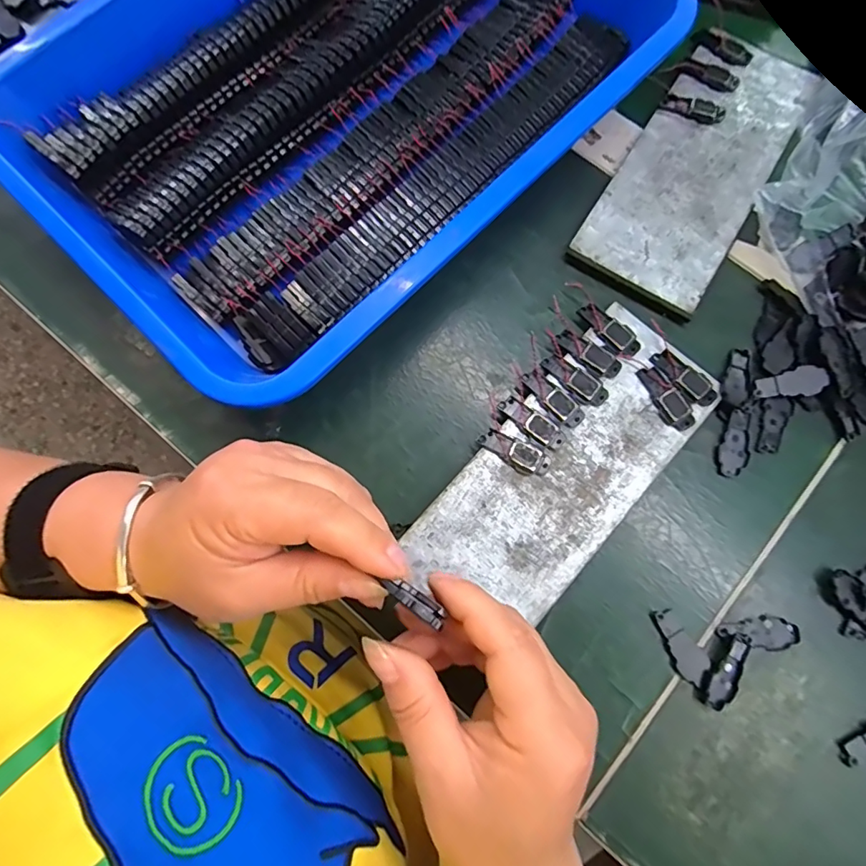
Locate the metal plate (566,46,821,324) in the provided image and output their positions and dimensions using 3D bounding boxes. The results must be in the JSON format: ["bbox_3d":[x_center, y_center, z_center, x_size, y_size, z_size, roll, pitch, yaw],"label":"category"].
[{"bbox_3d":[0.165,-0.165,0.315,0.079,0.008,0.197,32,78,7],"label":"metal plate"}]

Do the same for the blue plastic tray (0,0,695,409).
[{"bbox_3d":[-0.052,-0.210,0.305,0.266,0.045,0.370,43,82,9],"label":"blue plastic tray"}]

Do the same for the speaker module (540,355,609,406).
[{"bbox_3d":[0.078,-0.029,0.279,0.039,0.004,0.015,37,81,8],"label":"speaker module"}]

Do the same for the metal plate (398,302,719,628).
[{"bbox_3d":[0.071,0.020,0.272,0.077,0.009,0.181,42,79,9],"label":"metal plate"}]

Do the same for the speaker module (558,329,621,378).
[{"bbox_3d":[0.087,-0.044,0.283,0.037,0.004,0.015,40,82,9],"label":"speaker module"}]

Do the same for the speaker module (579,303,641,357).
[{"bbox_3d":[0.101,-0.059,0.288,0.015,0.004,0.037,-42,80,-7],"label":"speaker module"}]

